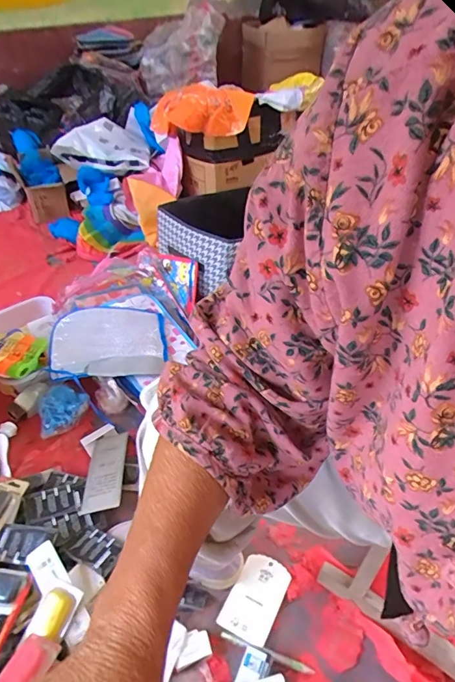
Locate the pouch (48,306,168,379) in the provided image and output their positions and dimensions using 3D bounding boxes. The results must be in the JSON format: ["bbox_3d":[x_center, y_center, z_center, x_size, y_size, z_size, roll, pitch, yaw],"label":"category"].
[{"bbox_3d":[-0.277,-0.002,1.016,0.258,0.030,0.202,-2,53,-17],"label":"pouch"}]

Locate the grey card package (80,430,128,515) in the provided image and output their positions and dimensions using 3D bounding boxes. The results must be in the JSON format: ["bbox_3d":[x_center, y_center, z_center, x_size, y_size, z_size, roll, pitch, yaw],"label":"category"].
[{"bbox_3d":[-0.234,0.245,0.827,0.076,0.013,0.176,-14,32,2],"label":"grey card package"}]

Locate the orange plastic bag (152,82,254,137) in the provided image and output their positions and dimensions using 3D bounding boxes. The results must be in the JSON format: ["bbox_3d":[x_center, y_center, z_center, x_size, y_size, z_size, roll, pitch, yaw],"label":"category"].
[{"bbox_3d":[-0.087,-0.735,1.394,0.305,0.150,0.170,-9,39,-10],"label":"orange plastic bag"}]

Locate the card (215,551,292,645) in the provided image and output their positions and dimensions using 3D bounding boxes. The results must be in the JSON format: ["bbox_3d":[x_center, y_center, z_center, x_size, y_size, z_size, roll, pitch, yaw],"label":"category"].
[{"bbox_3d":[0.046,0.399,0.678,0.075,0.004,0.124,23,45,19],"label":"card"}]

